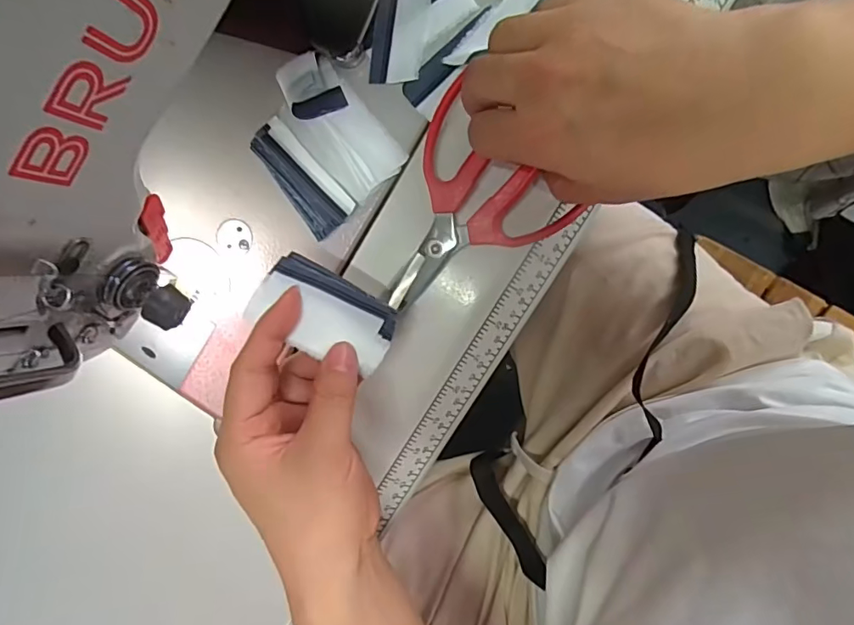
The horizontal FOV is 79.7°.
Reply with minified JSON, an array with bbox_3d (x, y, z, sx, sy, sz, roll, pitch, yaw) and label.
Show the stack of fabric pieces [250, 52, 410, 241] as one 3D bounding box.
[{"bbox_3d":[-0.067,-0.104,0.314,0.076,0.025,0.084,-39,87,9],"label":"stack of fabric pieces"}]

